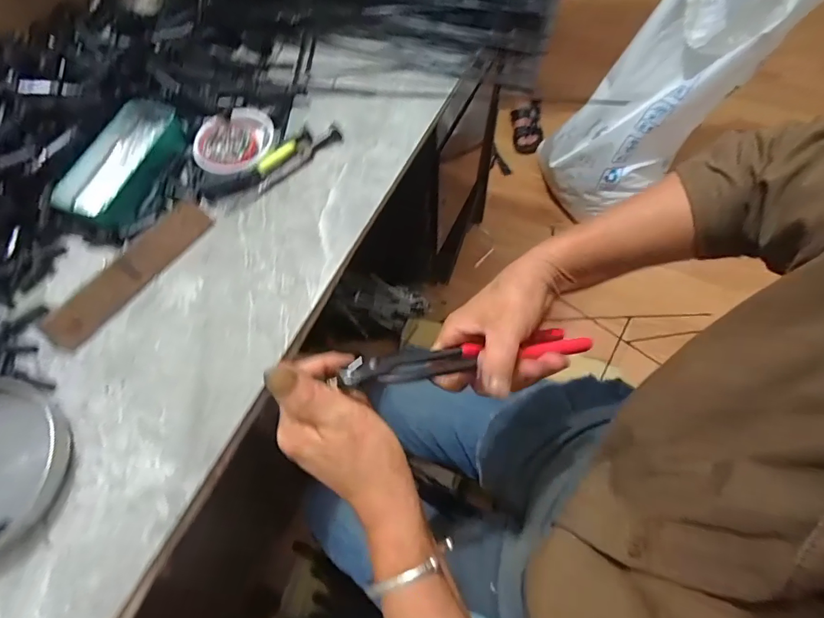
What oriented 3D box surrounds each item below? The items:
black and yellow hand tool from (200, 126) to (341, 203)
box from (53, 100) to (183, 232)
[{"bbox_3d":[-0.151,-0.161,0.470,0.160,0.010,0.044,-30,67,-10],"label":"black and yellow hand tool"},{"bbox_3d":[-0.308,-0.162,0.465,0.080,0.031,0.158,12,67,9],"label":"box"}]

